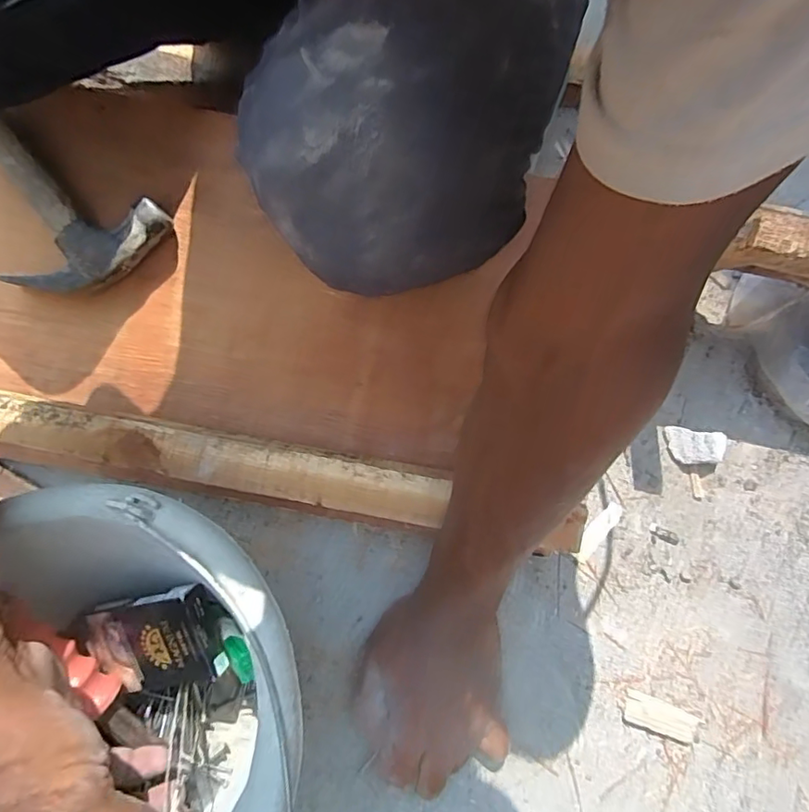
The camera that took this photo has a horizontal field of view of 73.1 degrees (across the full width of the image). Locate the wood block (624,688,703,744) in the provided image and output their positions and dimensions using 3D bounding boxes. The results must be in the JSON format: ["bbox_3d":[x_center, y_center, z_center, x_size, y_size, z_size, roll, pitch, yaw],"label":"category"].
[{"bbox_3d":[0.204,0.246,0.431,0.059,0.005,0.023,19,72,5],"label":"wood block"}]

